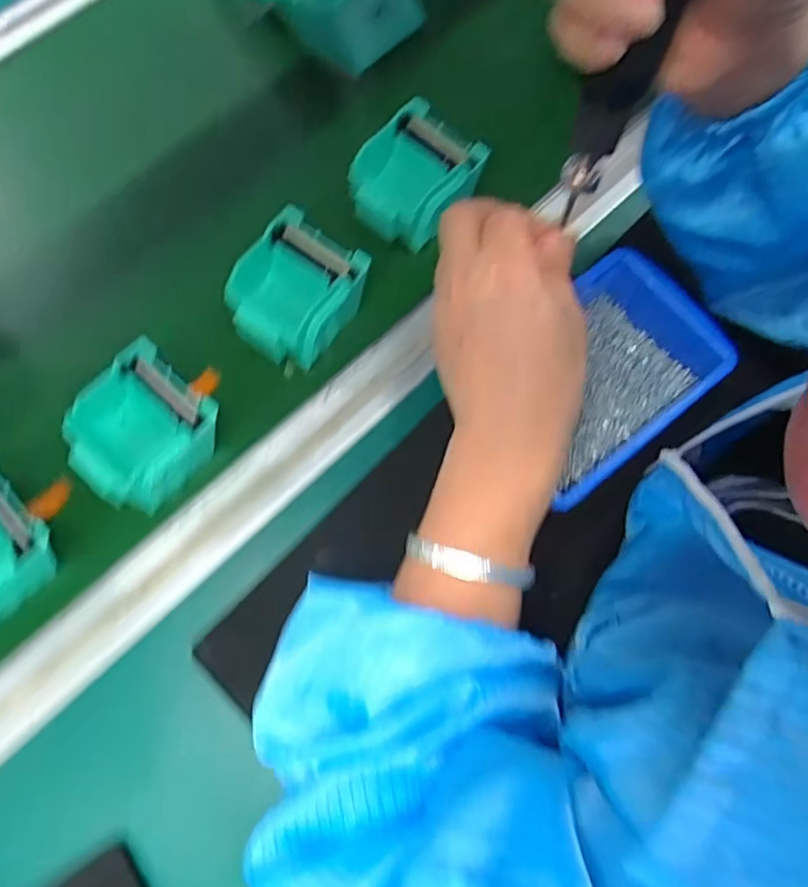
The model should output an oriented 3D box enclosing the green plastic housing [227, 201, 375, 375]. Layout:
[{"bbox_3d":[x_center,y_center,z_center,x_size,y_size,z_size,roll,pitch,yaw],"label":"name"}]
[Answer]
[{"bbox_3d":[-0.074,-0.099,0.418,0.080,0.042,0.088,33,77,11],"label":"green plastic housing"}]

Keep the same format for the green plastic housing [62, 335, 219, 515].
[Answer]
[{"bbox_3d":[-0.162,-0.004,0.387,0.079,0.044,0.084,41,79,12],"label":"green plastic housing"}]

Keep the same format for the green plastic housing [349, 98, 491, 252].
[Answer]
[{"bbox_3d":[0.009,-0.192,0.447,0.076,0.042,0.095,40,79,12],"label":"green plastic housing"}]

